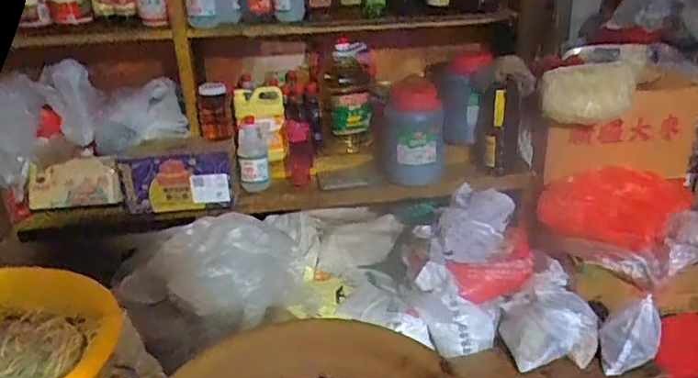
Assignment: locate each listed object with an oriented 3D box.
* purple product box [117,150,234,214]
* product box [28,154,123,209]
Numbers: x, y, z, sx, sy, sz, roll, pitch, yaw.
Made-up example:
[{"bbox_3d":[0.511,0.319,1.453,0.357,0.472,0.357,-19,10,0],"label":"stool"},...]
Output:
[{"bbox_3d":[-0.490,-0.019,1.642,0.298,0.149,0.059,-4,25,-2],"label":"purple product box"},{"bbox_3d":[-0.749,-0.014,1.566,0.233,0.122,0.045,-6,25,-7],"label":"product box"}]

